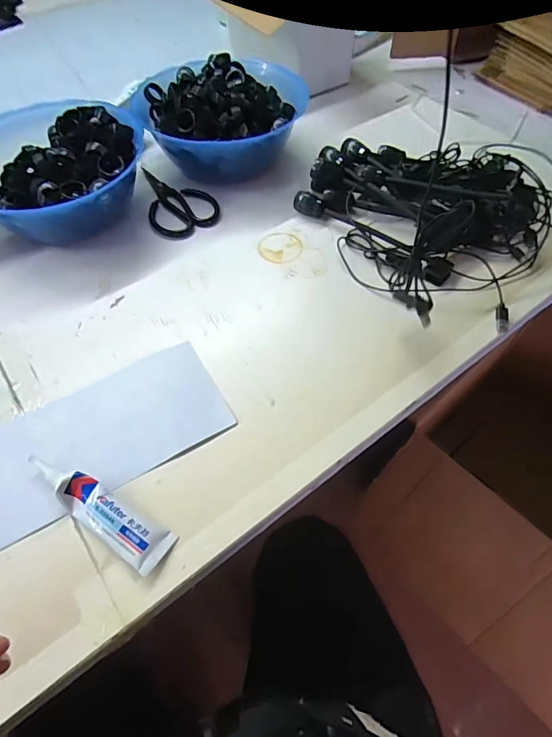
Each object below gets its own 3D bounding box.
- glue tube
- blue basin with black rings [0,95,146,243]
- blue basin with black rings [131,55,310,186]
[{"bbox_3d":[-0.152,0.119,0.356,0.141,0.026,0.036,26,60,17],"label":"glue tube"},{"bbox_3d":[-0.288,-0.258,0.555,0.225,0.094,0.227,0,57,0],"label":"blue basin with black rings"},{"bbox_3d":[-0.078,-0.355,0.615,0.189,0.101,0.207,0,56,0],"label":"blue basin with black rings"}]

